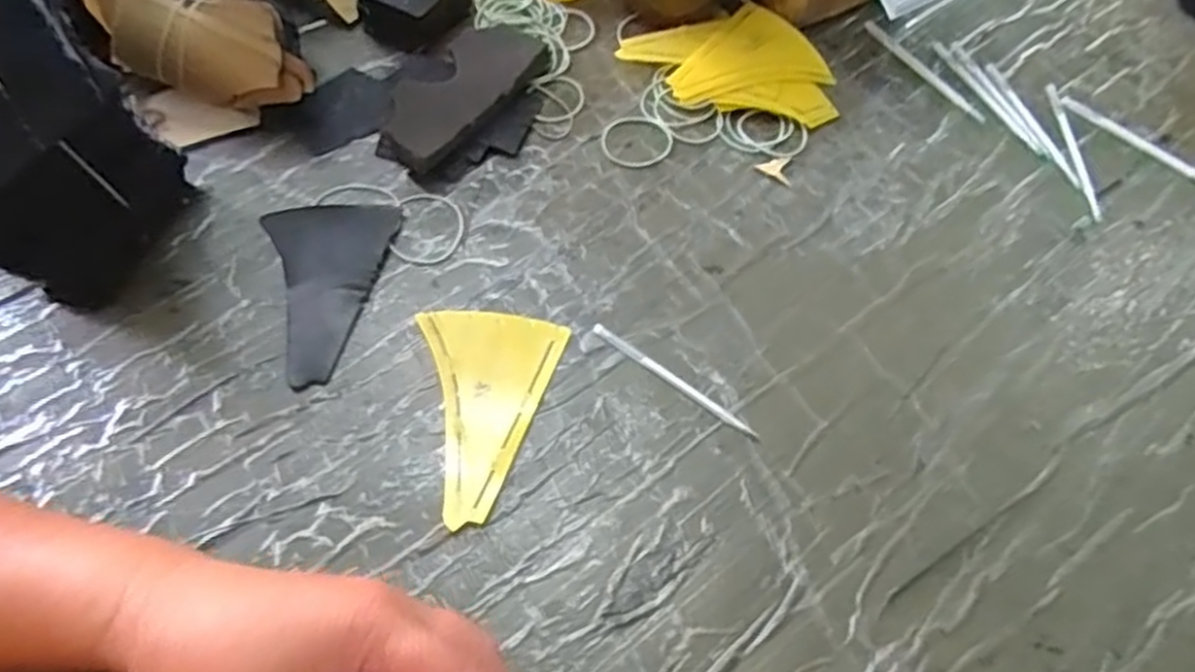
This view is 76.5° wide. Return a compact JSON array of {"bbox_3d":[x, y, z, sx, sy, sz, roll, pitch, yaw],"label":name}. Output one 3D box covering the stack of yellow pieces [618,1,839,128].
[{"bbox_3d":[0.092,-0.194,0.529,0.144,0.015,0.093,8,63,5],"label":"stack of yellow pieces"}]

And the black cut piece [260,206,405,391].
[{"bbox_3d":[-0.174,-0.033,0.453,0.079,0.004,0.125,13,63,8],"label":"black cut piece"}]

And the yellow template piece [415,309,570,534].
[{"bbox_3d":[-0.051,0.036,0.417,0.077,0.004,0.123,-11,63,-8],"label":"yellow template piece"}]

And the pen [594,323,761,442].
[{"bbox_3d":[0.043,0.025,0.427,0.110,0.004,0.007,34,68,17],"label":"pen"}]

